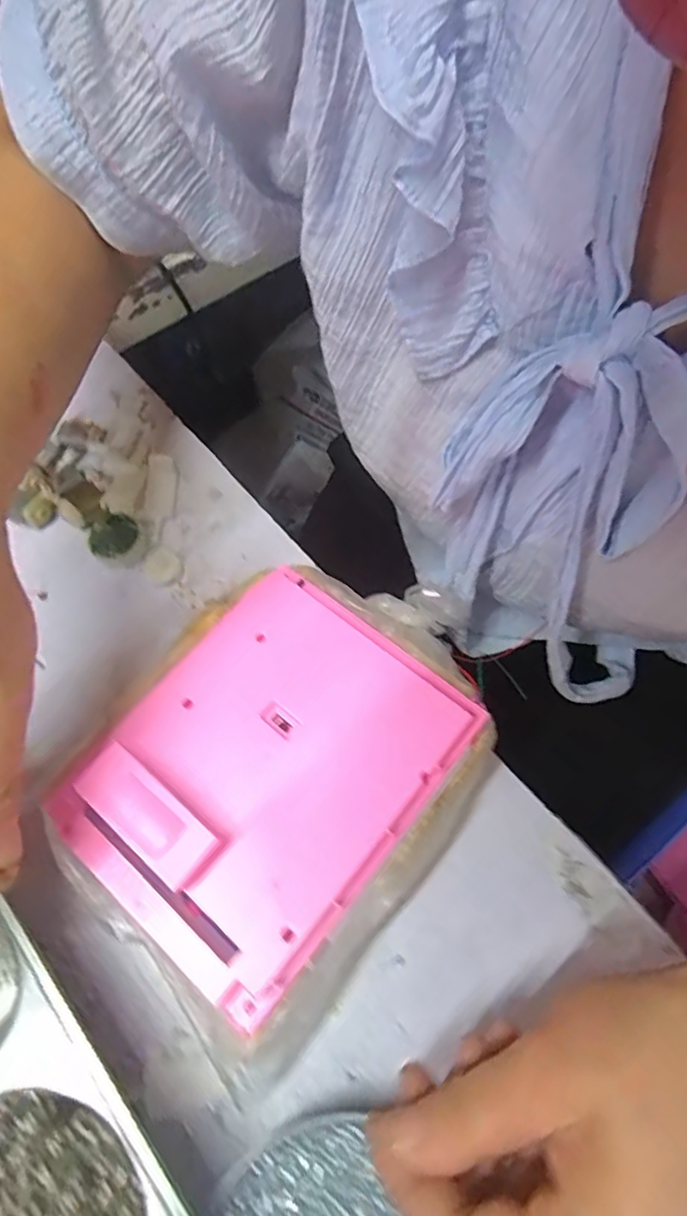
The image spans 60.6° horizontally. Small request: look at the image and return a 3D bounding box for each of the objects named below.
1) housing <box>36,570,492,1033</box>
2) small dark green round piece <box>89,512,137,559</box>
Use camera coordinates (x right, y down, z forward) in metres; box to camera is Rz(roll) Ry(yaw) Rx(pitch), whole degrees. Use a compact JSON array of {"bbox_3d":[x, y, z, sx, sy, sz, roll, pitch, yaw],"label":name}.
[{"bbox_3d":[-0.034,0.062,0.254,0.130,0.027,0.156,38,69,18],"label":"housing"},{"bbox_3d":[-0.140,-0.043,0.360,0.029,0.015,0.027,0,63,1],"label":"small dark green round piece"}]

